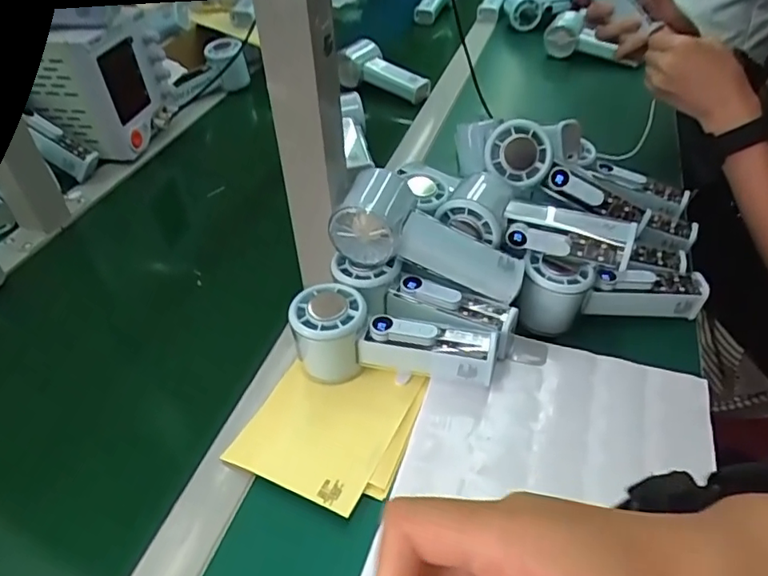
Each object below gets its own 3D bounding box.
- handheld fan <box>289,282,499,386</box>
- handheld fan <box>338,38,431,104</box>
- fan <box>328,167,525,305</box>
[{"bbox_3d":[0.005,0.044,0.422,0.153,0.056,0.062,13,45,17],"label":"handheld fan"},{"bbox_3d":[-0.012,-0.325,0.840,0.070,0.045,0.186,-31,49,-27],"label":"handheld fan"},{"bbox_3d":[0.038,-0.043,0.449,0.150,0.054,0.063,22,45,-2],"label":"fan"}]

